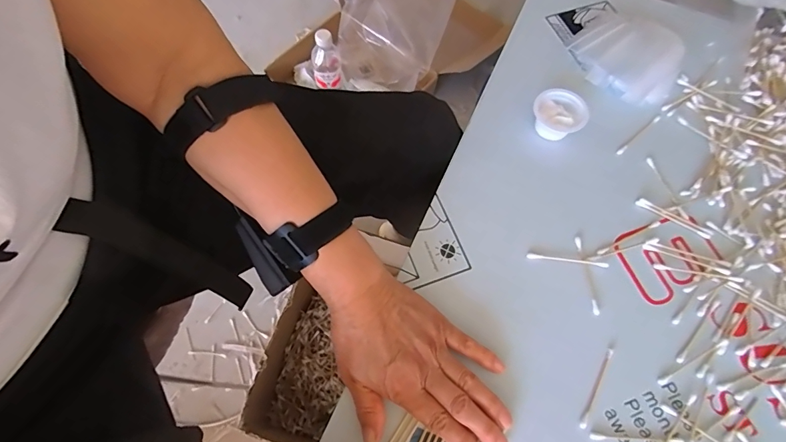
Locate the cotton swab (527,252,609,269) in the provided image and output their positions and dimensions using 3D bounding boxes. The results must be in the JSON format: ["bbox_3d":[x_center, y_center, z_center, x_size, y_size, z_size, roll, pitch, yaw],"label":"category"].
[{"bbox_3d":[0.163,0.038,0.376,0.073,0.004,0.006,8,68,7],"label":"cotton swab"}]

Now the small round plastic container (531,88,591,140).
[{"bbox_3d":[0.175,-0.111,0.426,0.054,0.027,0.051,-1,67,3],"label":"small round plastic container"}]

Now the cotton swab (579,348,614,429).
[{"bbox_3d":[0.169,0.138,0.332,0.006,0.004,0.069,27,71,14],"label":"cotton swab"}]

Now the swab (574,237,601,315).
[{"bbox_3d":[0.180,0.049,0.371,0.006,0.004,0.072,-5,67,1],"label":"swab"}]

